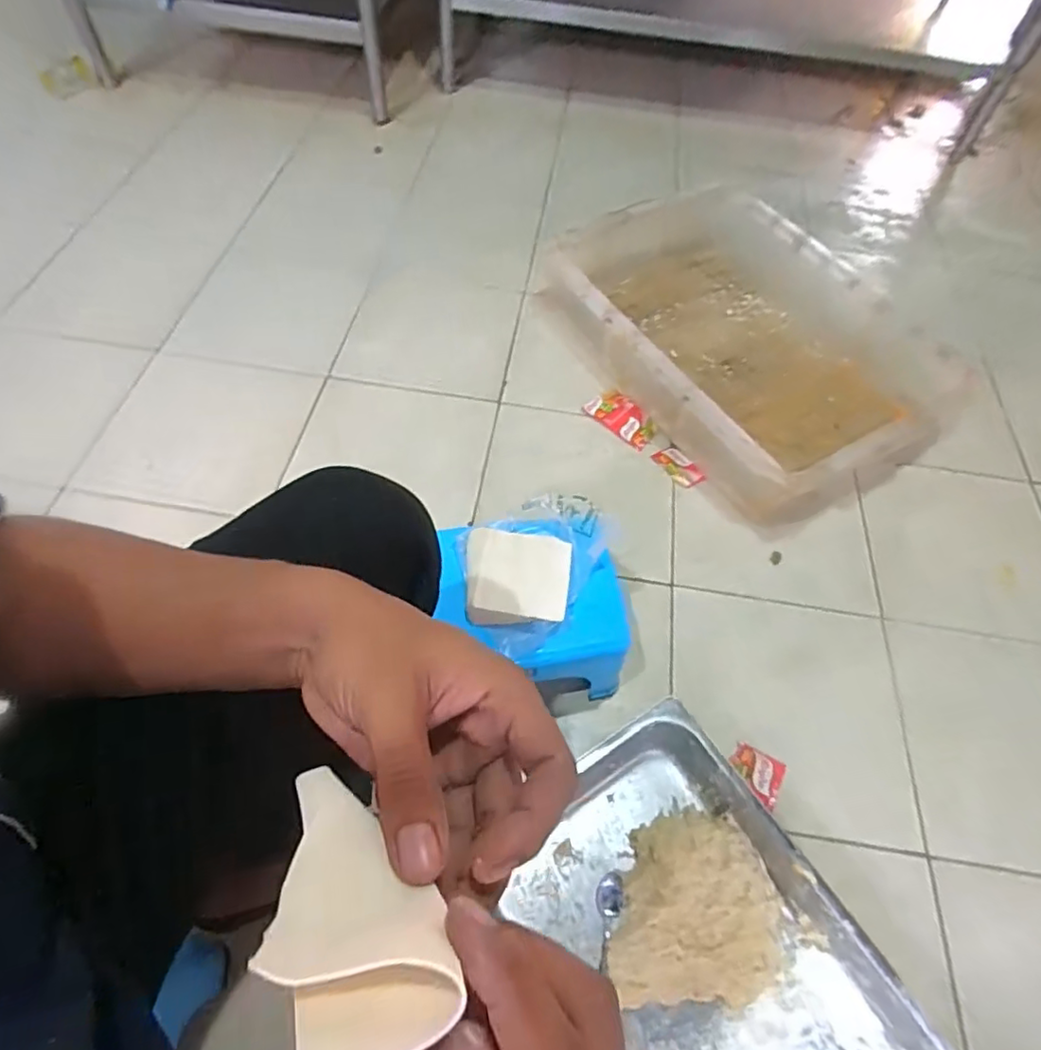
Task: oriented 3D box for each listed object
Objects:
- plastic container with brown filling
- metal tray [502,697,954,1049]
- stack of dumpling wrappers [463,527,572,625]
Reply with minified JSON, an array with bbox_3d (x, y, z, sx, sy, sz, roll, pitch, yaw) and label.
[{"bbox_3d":[0.393,-0.340,1.074,0.498,0.140,0.669,-29,64,-20],"label":"plastic container with brown filling"},{"bbox_3d":[0.190,0.478,0.588,0.323,0.085,0.523,-27,63,-20],"label":"metal tray"},{"bbox_3d":[-0.005,0.056,0.651,0.112,0.024,0.103,7,57,0],"label":"stack of dumpling wrappers"}]

